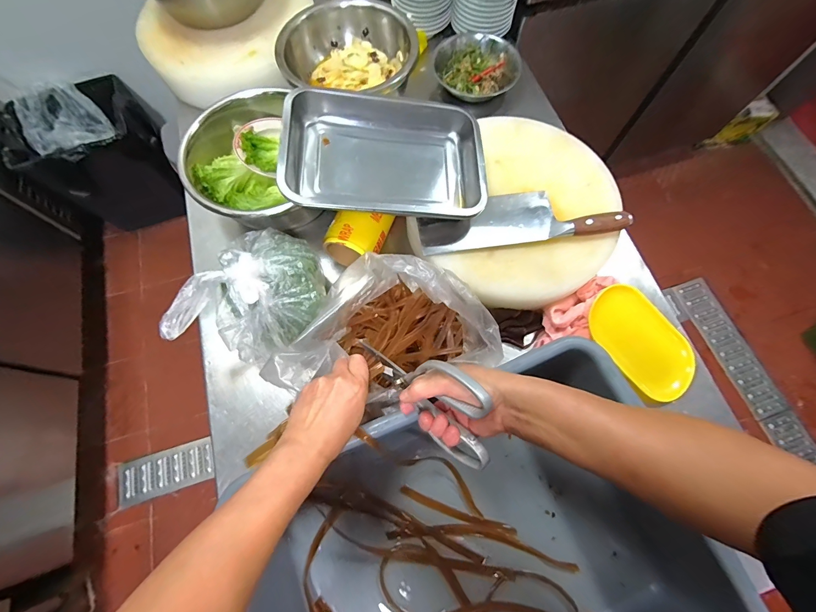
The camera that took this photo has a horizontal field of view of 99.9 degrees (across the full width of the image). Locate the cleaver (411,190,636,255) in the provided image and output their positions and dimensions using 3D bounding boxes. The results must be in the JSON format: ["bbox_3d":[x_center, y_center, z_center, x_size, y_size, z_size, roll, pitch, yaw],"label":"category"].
[{"bbox_3d":[0.191,-0.150,0.586,0.335,0.033,0.091,-7,70,-2],"label":"cleaver"}]

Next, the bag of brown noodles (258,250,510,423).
[{"bbox_3d":[-0.035,0.036,0.481,0.262,0.138,0.189,-25,72,-8],"label":"bag of brown noodles"}]

